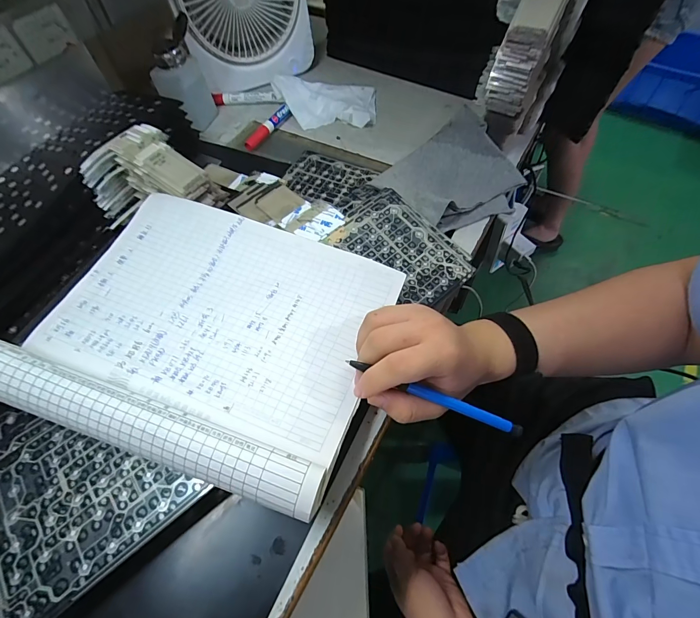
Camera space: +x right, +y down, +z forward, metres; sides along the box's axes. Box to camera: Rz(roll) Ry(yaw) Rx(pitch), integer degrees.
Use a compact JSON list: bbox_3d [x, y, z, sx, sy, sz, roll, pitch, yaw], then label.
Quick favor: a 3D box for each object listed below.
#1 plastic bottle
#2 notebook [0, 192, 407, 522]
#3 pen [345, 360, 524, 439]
[{"bbox_3d":[-0.236,-0.320,0.496,0.034,0.123,0.075,16,61,14],"label":"plastic bottle"},{"bbox_3d":[-0.127,0.005,0.305,0.292,0.043,0.225,16,61,14],"label":"notebook"},{"bbox_3d":[0.064,0.065,0.261,0.140,0.004,0.009,22,62,-2],"label":"pen"}]

